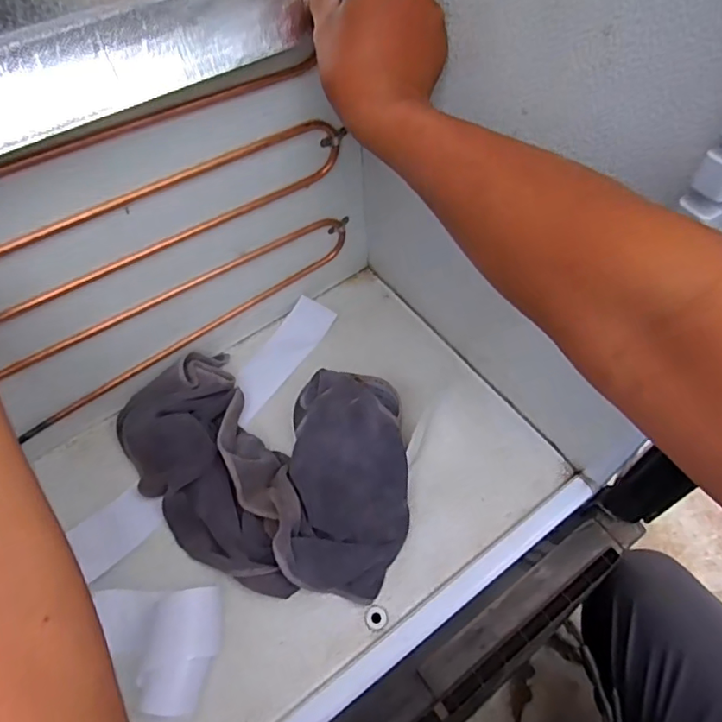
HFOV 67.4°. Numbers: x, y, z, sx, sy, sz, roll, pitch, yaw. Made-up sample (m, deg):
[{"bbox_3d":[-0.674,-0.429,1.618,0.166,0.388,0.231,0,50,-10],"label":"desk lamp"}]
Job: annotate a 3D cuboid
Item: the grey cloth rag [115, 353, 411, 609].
[{"bbox_3d":[-0.108,0.102,0.566,0.323,0.085,0.230,10,58,8],"label":"grey cloth rag"}]

